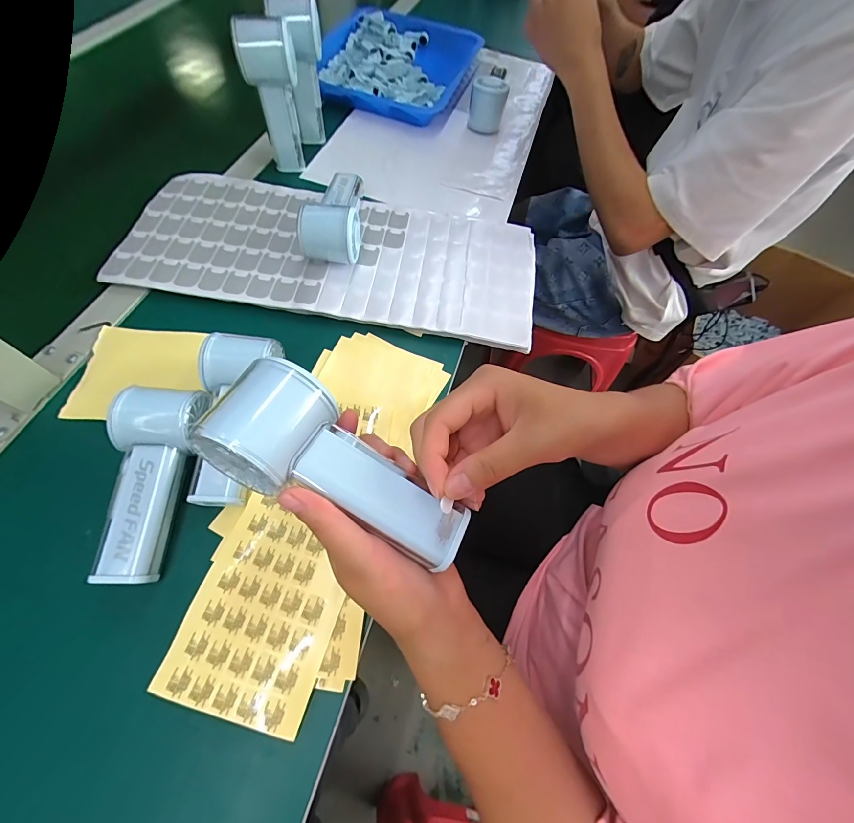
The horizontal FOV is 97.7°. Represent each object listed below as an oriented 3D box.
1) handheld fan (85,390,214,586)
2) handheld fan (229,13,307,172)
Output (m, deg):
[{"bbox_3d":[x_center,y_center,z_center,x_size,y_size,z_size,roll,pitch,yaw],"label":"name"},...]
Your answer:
[{"bbox_3d":[-0.219,0.054,0.297,0.066,0.042,0.147,-1,63,-4],"label":"handheld fan"},{"bbox_3d":[-0.188,-0.395,0.476,0.061,0.152,0.057,5,63,-1],"label":"handheld fan"}]

